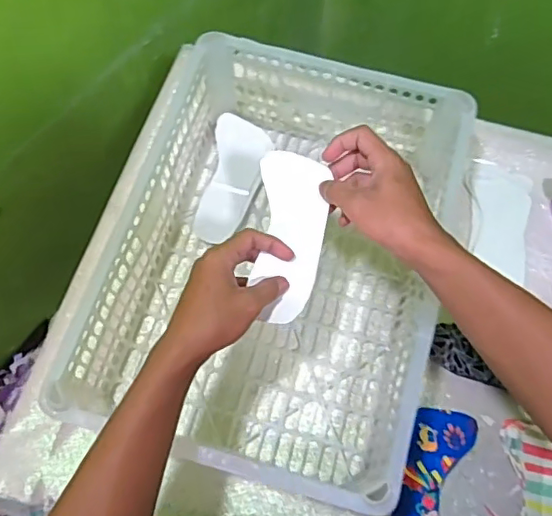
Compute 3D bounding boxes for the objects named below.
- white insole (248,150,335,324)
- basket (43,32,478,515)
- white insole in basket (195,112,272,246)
[{"bbox_3d":[0.013,-0.022,0.519,0.064,0.017,0.161,2,74,-1],"label":"white insole"},{"bbox_3d":[0.030,-0.015,0.633,0.349,0.155,0.489,17,68,6],"label":"basket"},{"bbox_3d":[-0.052,-0.101,0.720,0.071,0.019,0.168,8,67,2],"label":"white insole in basket"}]

